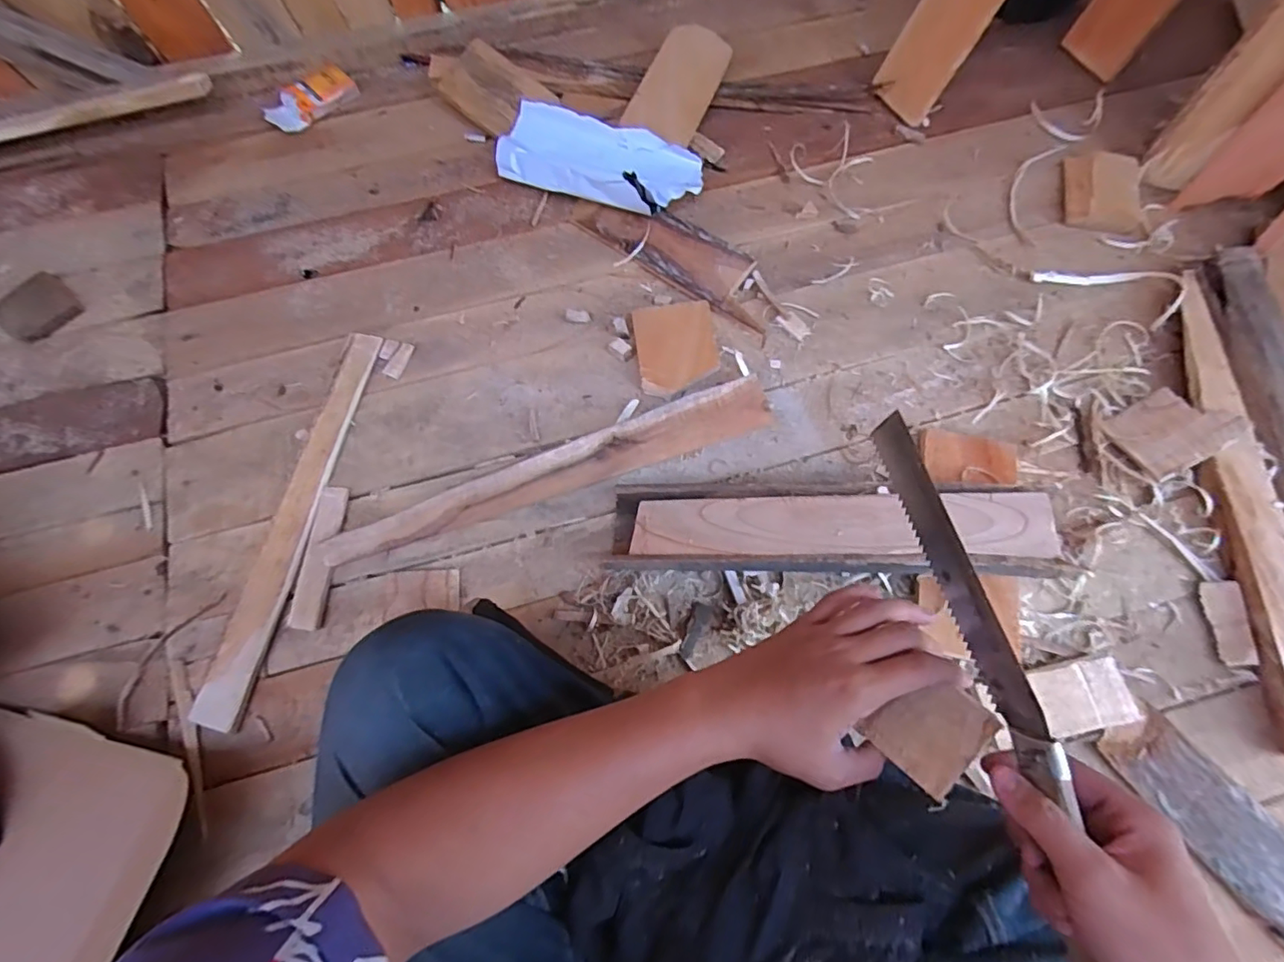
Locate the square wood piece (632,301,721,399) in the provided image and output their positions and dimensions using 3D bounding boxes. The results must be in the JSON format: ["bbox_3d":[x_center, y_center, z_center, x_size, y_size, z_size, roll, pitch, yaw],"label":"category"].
[{"bbox_3d":[0.041,-0.158,0.687,0.093,0.015,0.117,-7,70,0],"label":"square wood piece"}]

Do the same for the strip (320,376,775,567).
[{"bbox_3d":[-0.093,-0.006,0.628,0.489,0.018,0.058,-20,101,-6],"label":"strip"}]

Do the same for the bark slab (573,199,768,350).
[{"bbox_3d":[0.046,-0.290,0.733,0.287,0.024,0.081,35,75,13],"label":"bark slab"}]

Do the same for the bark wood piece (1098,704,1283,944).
[{"bbox_3d":[0.517,0.310,0.496,0.076,0.017,0.246,-37,73,-10],"label":"bark wood piece"}]

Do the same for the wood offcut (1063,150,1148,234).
[{"bbox_3d":[0.595,-0.373,0.746,0.093,0.022,0.117,9,71,5],"label":"wood offcut"}]

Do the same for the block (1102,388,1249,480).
[{"bbox_3d":[0.565,-0.055,0.617,0.097,0.008,0.080,-34,64,7],"label":"block"}]

